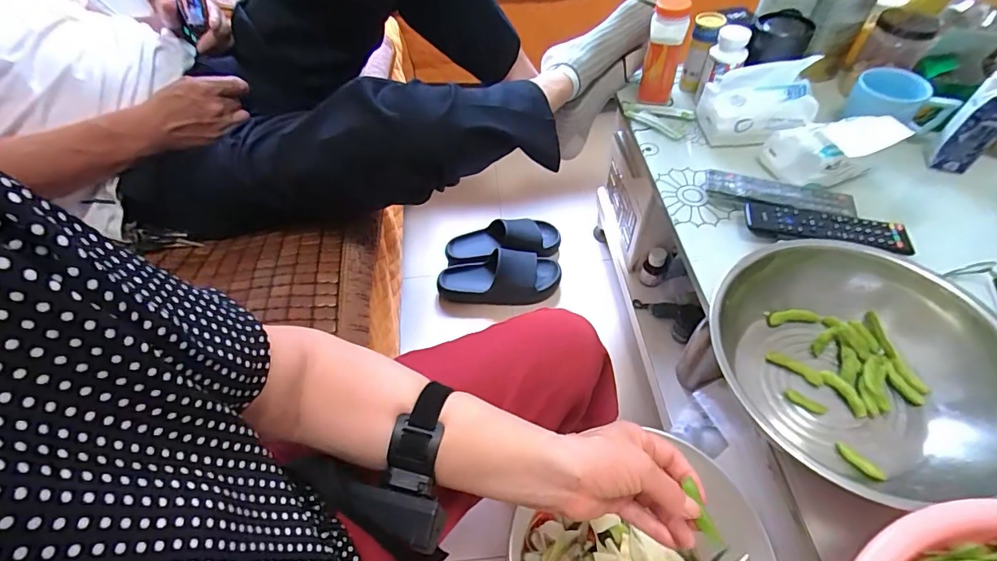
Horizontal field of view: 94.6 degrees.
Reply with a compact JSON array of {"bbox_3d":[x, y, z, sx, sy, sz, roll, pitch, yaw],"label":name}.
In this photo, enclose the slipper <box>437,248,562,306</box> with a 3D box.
[{"bbox_3d":[0.002,-0.007,1.069,0.286,0.076,0.115,-5,52,-1],"label":"slipper"}]

